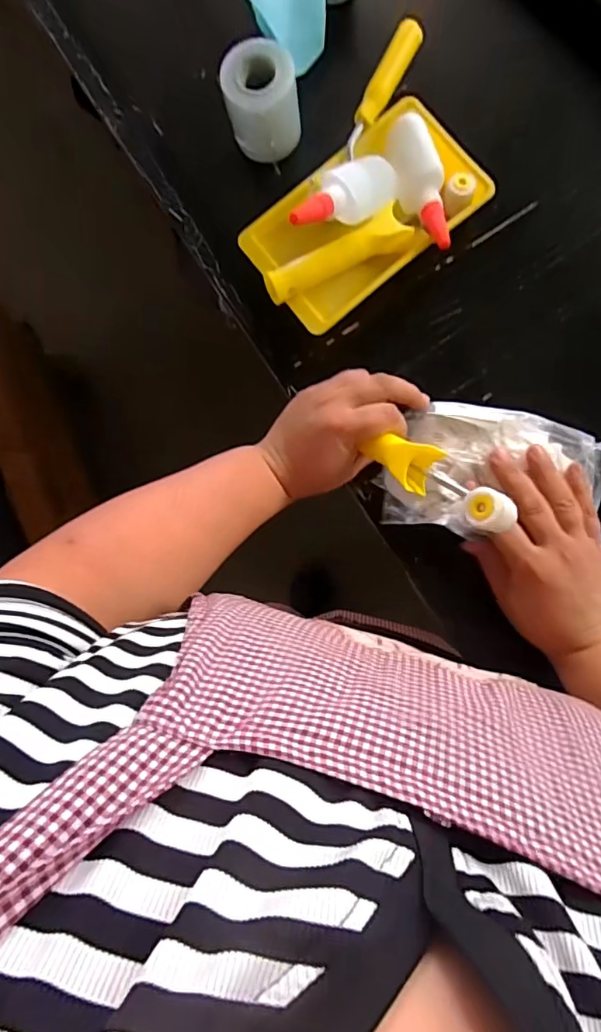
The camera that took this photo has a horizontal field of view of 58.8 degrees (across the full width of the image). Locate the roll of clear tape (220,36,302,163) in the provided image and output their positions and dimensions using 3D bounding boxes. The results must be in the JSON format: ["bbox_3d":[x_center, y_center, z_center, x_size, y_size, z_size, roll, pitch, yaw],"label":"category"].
[{"bbox_3d":[-0.033,-0.366,0.477,0.060,0.069,0.060,0,86,7],"label":"roll of clear tape"}]

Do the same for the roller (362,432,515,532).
[{"bbox_3d":[0.095,-0.027,0.372,0.034,0.032,0.127,-49,40,2],"label":"roller"}]

